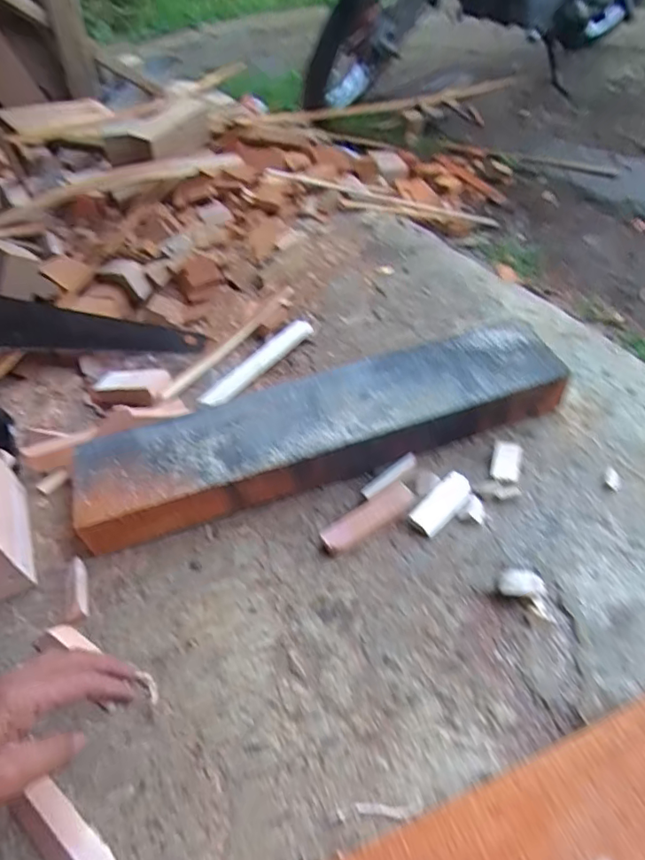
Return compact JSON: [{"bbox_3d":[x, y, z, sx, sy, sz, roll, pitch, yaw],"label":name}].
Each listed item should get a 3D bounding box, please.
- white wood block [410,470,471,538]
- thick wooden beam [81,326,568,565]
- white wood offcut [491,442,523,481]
[{"bbox_3d":[0.131,0.082,0.601,0.082,0.012,0.031,-39,70,-21],"label":"white wood block"},{"bbox_3d":[0.002,-0.004,0.652,0.573,0.067,0.130,-15,48,-8],"label":"thick wooden beam"},{"bbox_3d":[0.211,0.038,0.625,0.031,0.010,0.053,11,50,16],"label":"white wood offcut"}]

